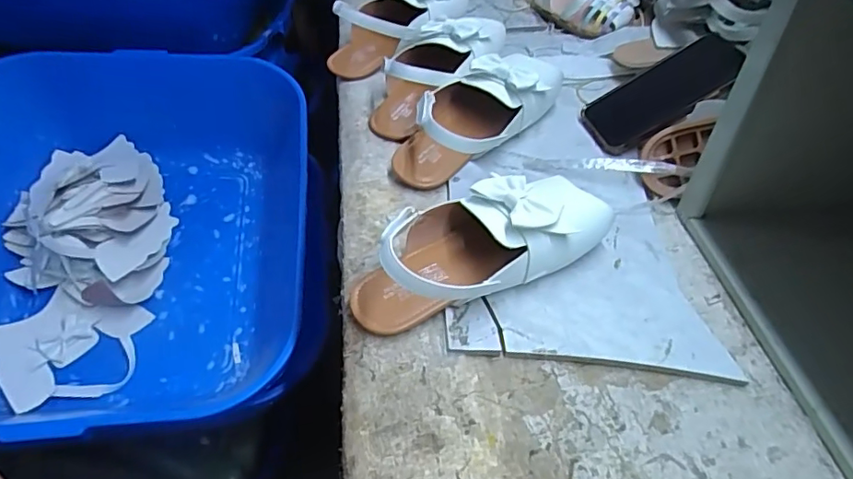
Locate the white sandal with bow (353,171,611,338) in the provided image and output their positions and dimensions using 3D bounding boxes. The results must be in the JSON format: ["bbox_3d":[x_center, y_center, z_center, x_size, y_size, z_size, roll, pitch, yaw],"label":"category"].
[{"bbox_3d":[0.039,0.001,0.423,0.201,0.068,0.084,-21,50,-20],"label":"white sandal with bow"}]

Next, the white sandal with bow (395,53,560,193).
[{"bbox_3d":[0.051,-0.129,0.544,0.089,0.066,0.205,30,52,25],"label":"white sandal with bow"}]

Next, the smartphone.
[{"bbox_3d":[0.232,-0.146,0.551,0.146,0.011,0.077,-30,45,19],"label":"smartphone"}]

